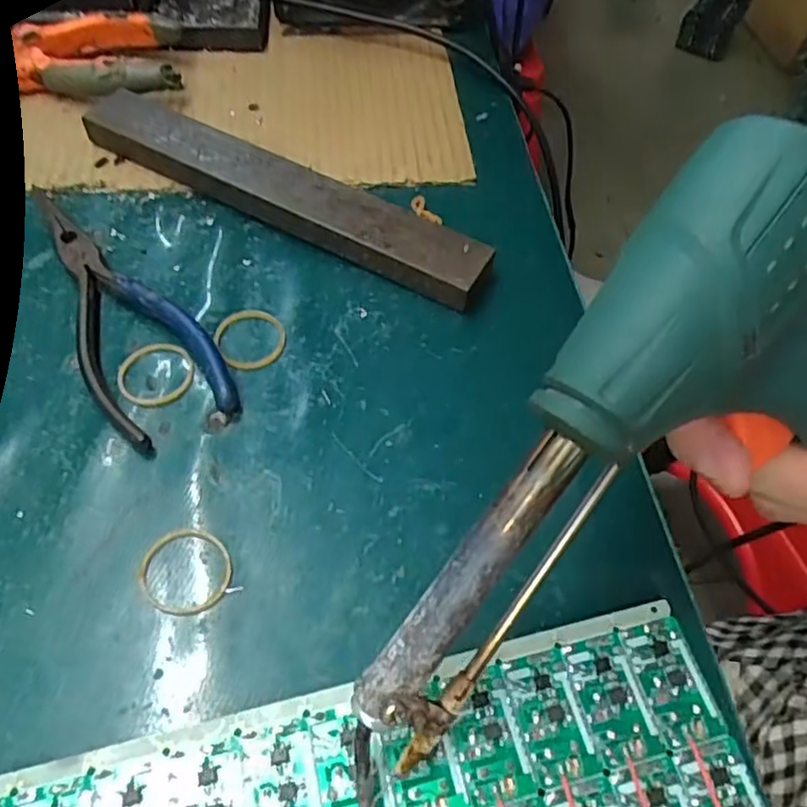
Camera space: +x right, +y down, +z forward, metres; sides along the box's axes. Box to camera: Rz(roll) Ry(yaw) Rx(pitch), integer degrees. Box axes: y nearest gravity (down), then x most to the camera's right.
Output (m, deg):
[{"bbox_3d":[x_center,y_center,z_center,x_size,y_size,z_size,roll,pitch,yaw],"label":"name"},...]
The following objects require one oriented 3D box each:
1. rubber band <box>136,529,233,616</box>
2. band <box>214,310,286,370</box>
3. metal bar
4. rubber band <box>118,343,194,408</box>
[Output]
[{"bbox_3d":[-0.072,0.055,0.220,0.029,0.004,0.030,2,56,-3],"label":"rubber band"},{"bbox_3d":[-0.064,-0.028,0.279,0.029,0.004,0.031,2,56,-3],"label":"band"},{"bbox_3d":[-0.059,-0.100,0.317,0.212,0.017,0.029,27,58,13],"label":"metal bar"},{"bbox_3d":[-0.099,-0.013,0.266,0.029,0.004,0.030,2,56,-3],"label":"rubber band"}]

